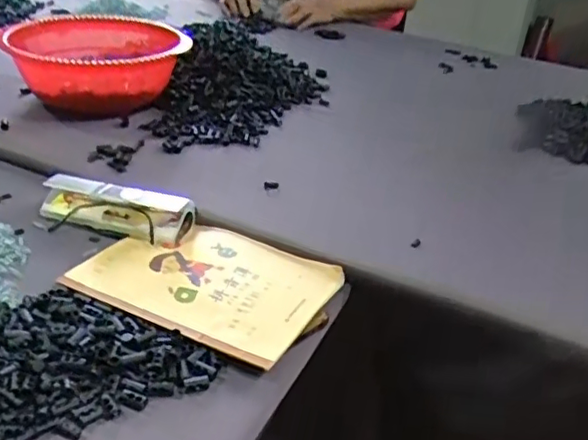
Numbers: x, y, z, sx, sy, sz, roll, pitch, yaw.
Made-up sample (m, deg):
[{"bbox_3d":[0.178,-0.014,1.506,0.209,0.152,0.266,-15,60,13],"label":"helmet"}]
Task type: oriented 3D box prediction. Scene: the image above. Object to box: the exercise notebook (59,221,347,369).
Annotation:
[{"bbox_3d":[-0.077,0.048,0.536,0.204,0.007,0.142,18,34,21],"label":"exercise notebook"}]

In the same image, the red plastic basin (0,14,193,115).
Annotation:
[{"bbox_3d":[-0.268,-0.207,0.835,0.220,0.093,0.205,3,32,-2],"label":"red plastic basin"}]

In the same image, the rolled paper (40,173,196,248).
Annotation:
[{"bbox_3d":[-0.181,-0.017,0.606,0.157,0.032,0.044,13,33,13],"label":"rolled paper"}]

